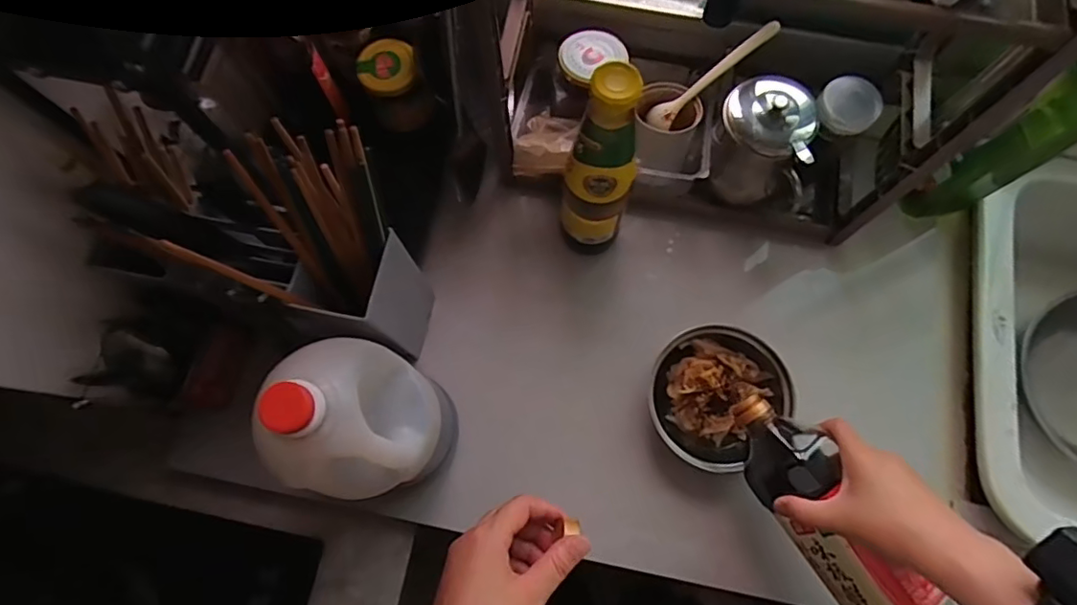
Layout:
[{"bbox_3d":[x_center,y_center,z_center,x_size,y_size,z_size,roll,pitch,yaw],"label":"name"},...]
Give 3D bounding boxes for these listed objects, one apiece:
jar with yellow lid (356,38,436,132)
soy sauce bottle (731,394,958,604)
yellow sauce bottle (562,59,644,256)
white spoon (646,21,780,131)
[{"bbox_3d":[-0.155,-0.238,0.614,0.063,0.078,0.066,0,75,1],"label":"jar with yellow lid"},{"bbox_3d":[0.260,0.197,0.461,0.075,0.069,0.269,-32,73,-7],"label":"soy sauce bottle"},{"bbox_3d":[0.059,-0.117,0.525,0.059,0.260,0.064,0,75,1],"label":"yellow sauce bottle"},{"bbox_3d":[0.182,-0.236,0.587,0.149,0.021,0.027,-35,73,31],"label":"white spoon"}]

